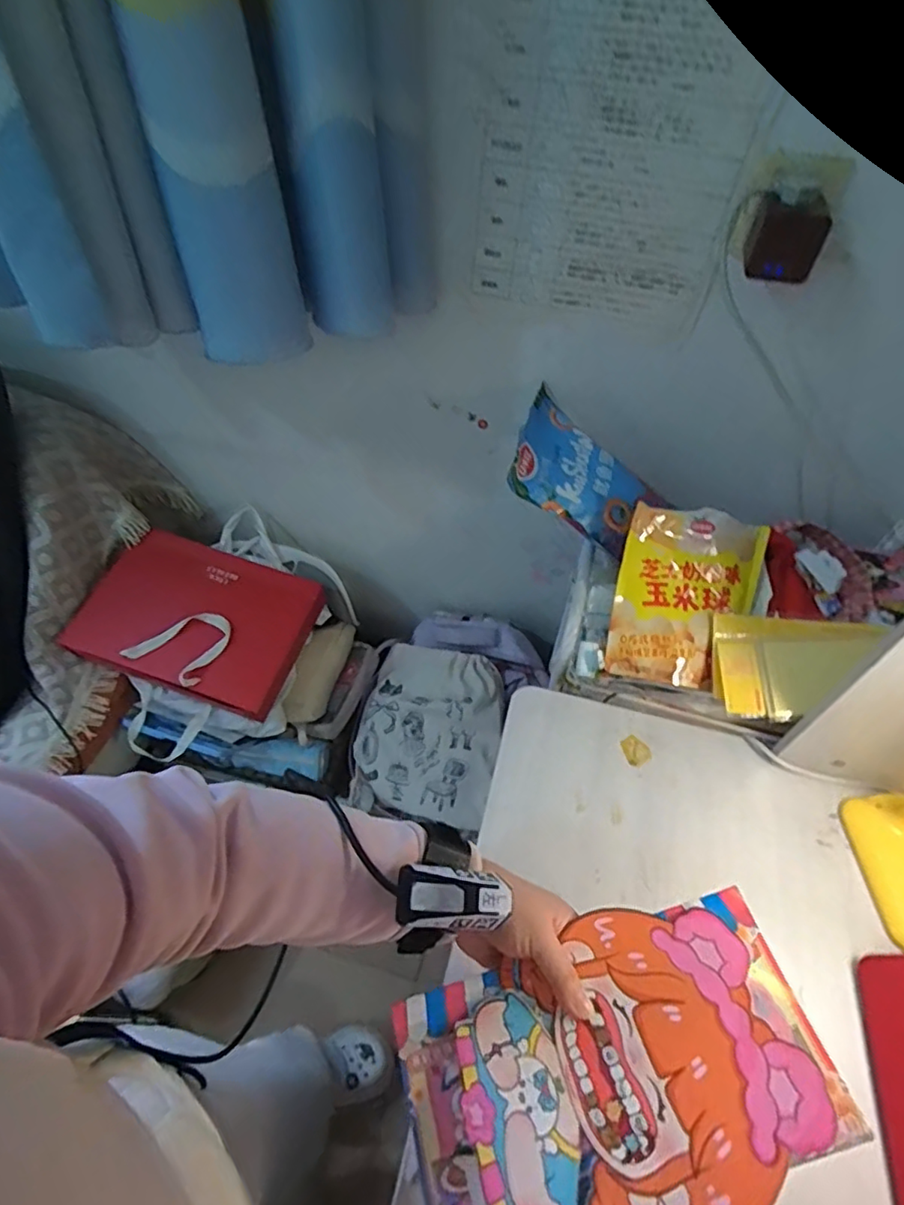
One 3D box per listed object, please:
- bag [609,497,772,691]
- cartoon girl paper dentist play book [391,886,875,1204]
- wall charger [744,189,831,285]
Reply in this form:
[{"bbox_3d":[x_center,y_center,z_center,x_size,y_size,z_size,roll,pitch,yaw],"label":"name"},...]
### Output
[{"bbox_3d":[0.277,-0.005,0.692,0.163,0.040,0.207,14,87,-2],"label":"bag"},{"bbox_3d":[0.100,0.293,0.362,0.252,0.031,0.150,-18,42,-2],"label":"cartoon girl paper dentist play book"},{"bbox_3d":[0.326,-0.358,0.565,0.066,0.064,0.047,15,52,10],"label":"wall charger"}]

